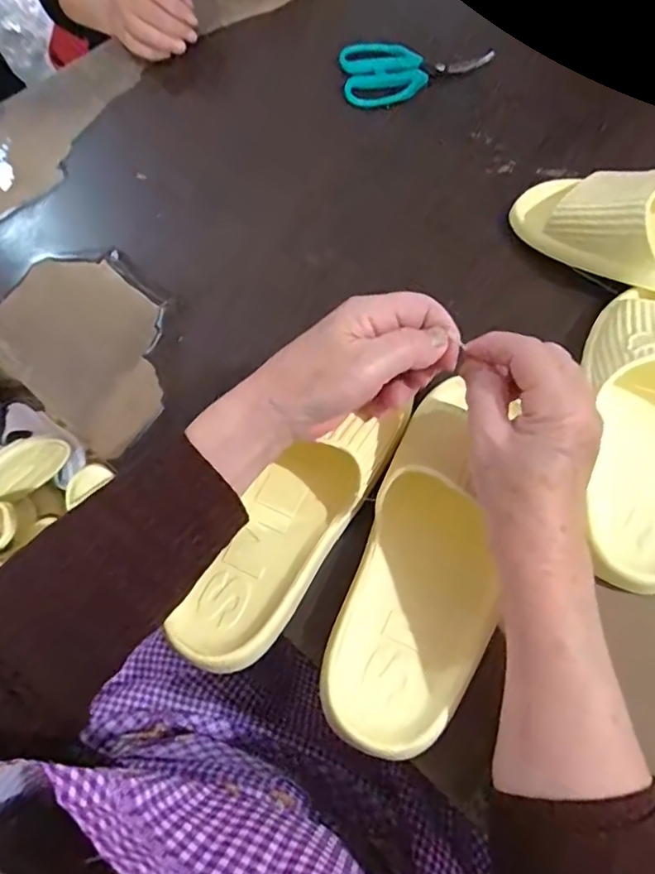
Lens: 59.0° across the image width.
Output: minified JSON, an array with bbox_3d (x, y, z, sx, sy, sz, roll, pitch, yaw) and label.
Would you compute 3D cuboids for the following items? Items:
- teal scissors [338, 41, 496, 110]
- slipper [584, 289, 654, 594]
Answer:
[{"bbox_3d":[0.092,-0.371,0.587,0.154,0.010,0.083,-6,65,-2],"label":"teal scissors"},{"bbox_3d":[0.223,-0.013,0.396,0.104,0.058,0.225,24,68,12],"label":"slipper"}]

